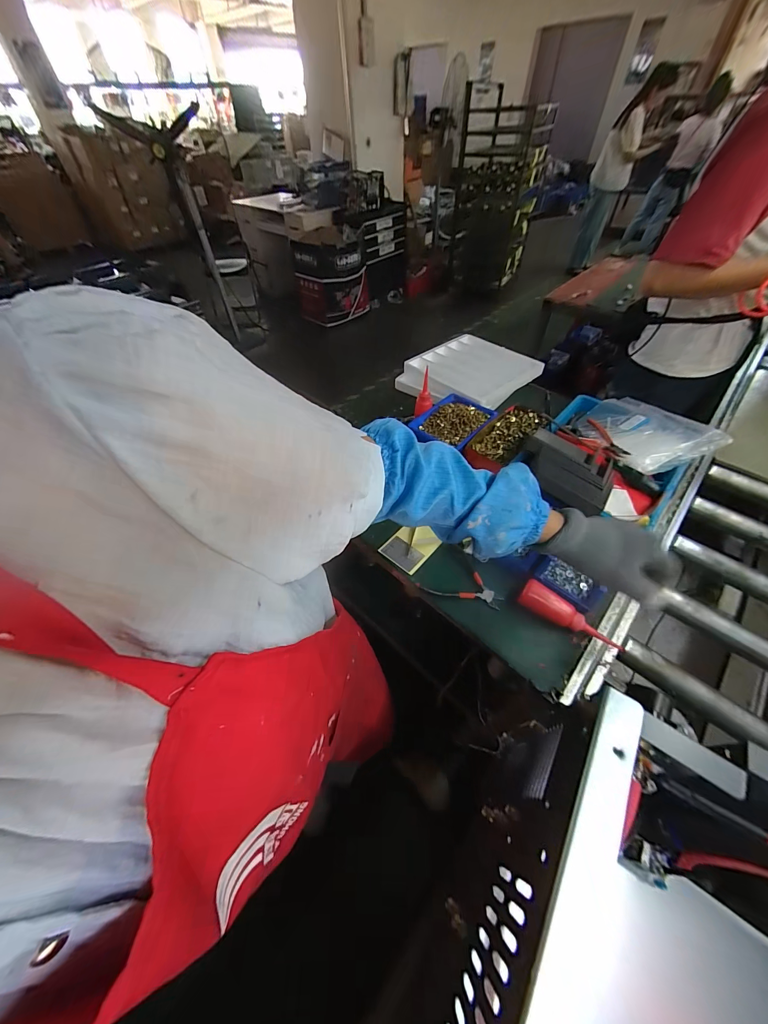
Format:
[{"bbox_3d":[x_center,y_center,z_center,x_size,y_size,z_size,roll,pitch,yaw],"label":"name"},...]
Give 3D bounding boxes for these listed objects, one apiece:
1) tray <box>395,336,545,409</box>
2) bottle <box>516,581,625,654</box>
[{"bbox_3d":[0.266,-0.436,1.033,0.373,0.050,0.331,-37,59,-25],"label":"tray"},{"bbox_3d":[0.308,0.173,0.555,0.169,0.038,0.040,28,57,22],"label":"bottle"}]

